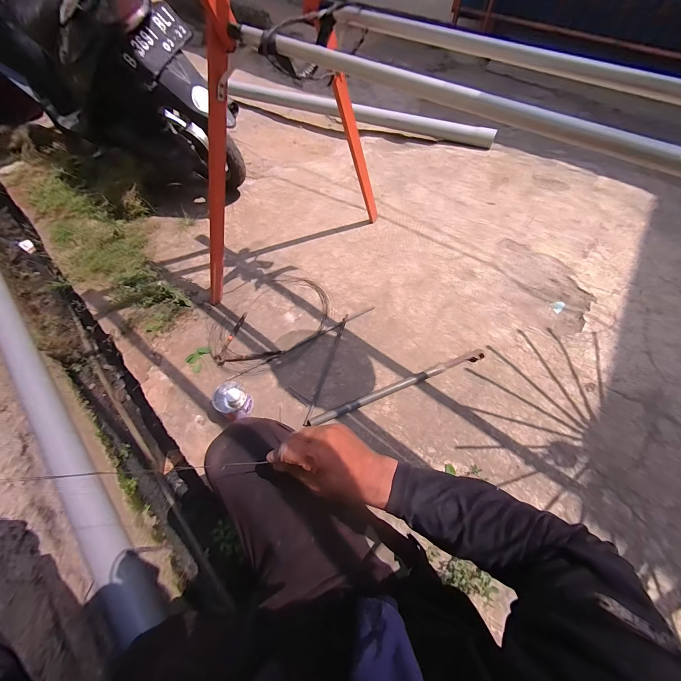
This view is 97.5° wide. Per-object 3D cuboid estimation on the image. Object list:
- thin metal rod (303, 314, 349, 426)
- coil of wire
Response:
[{"bbox_3d":[-0.041,0.081,1.020,0.015,0.010,0.425,15,60,9],"label":"thin metal rod"},{"bbox_3d":[-0.250,-0.065,1.108,0.464,0.016,0.345,-37,66,-20],"label":"coil of wire"}]

